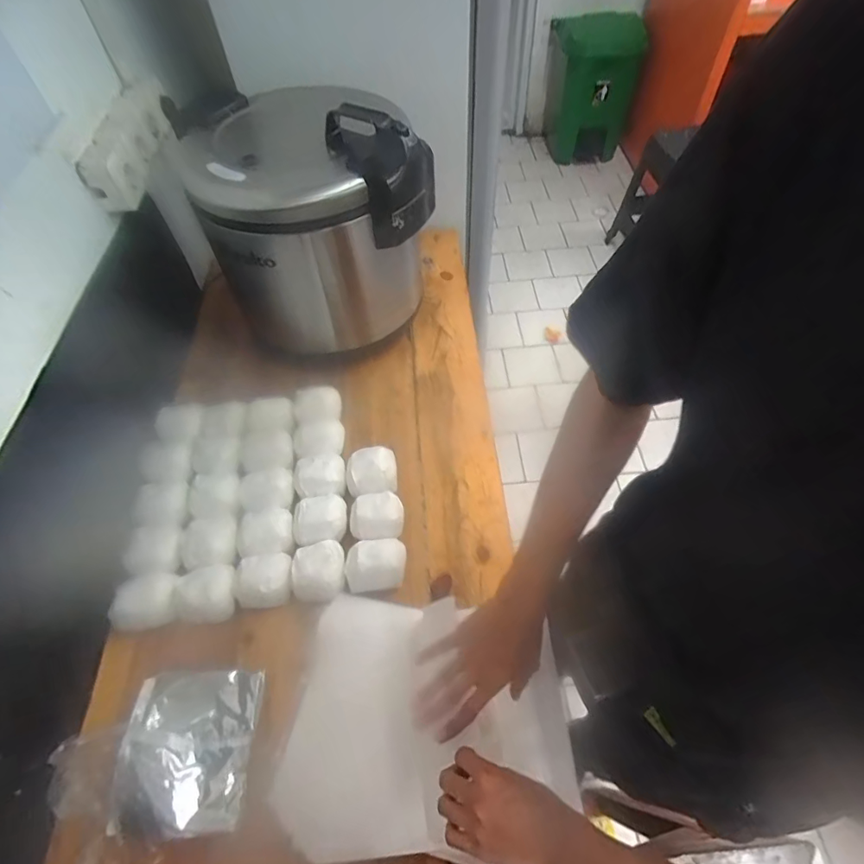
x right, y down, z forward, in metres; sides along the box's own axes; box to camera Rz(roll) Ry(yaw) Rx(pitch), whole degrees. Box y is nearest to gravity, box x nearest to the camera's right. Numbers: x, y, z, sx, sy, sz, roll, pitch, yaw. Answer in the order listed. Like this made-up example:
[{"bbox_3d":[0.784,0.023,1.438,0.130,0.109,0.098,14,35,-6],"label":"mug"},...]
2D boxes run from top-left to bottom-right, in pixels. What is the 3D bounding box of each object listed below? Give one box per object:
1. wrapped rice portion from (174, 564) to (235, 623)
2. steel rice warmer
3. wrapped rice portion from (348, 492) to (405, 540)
[{"bbox_3d":[-0.318,0.222,0.680,0.081,0.029,0.074,-10,56,-4],"label":"wrapped rice portion"},{"bbox_3d":[-0.190,-0.341,0.813,0.317,0.323,0.272,-22,57,-11],"label":"steel rice warmer"},{"bbox_3d":[-0.084,0.128,0.742,0.078,0.051,0.076,-6,56,-1],"label":"wrapped rice portion"}]

